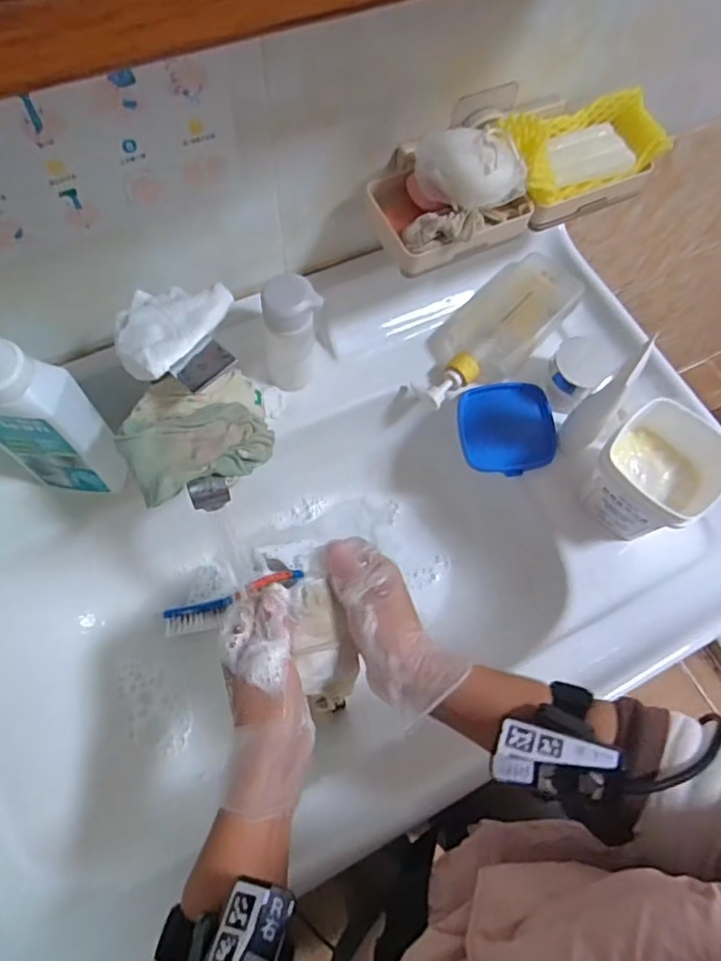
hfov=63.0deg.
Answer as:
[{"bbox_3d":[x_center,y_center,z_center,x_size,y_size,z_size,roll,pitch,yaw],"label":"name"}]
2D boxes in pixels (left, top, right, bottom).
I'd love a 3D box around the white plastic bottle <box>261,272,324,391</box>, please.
[{"bbox_3d":[-0.064,-0.138,0.551,0.051,0.146,0.046,-15,69,-9],"label":"white plastic bottle"}]

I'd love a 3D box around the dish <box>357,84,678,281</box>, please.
[{"bbox_3d":[0.134,-0.274,0.504,0.258,0.073,0.112,-22,70,-12],"label":"dish"}]

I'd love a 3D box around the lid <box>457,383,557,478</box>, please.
[{"bbox_3d":[0.150,-0.053,0.604,0.093,0.015,0.095,-4,67,-5],"label":"lid"}]

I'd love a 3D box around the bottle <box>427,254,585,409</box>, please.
[{"bbox_3d":[0.141,-0.160,0.620,0.197,0.050,0.093,-40,75,-17],"label":"bottle"}]

